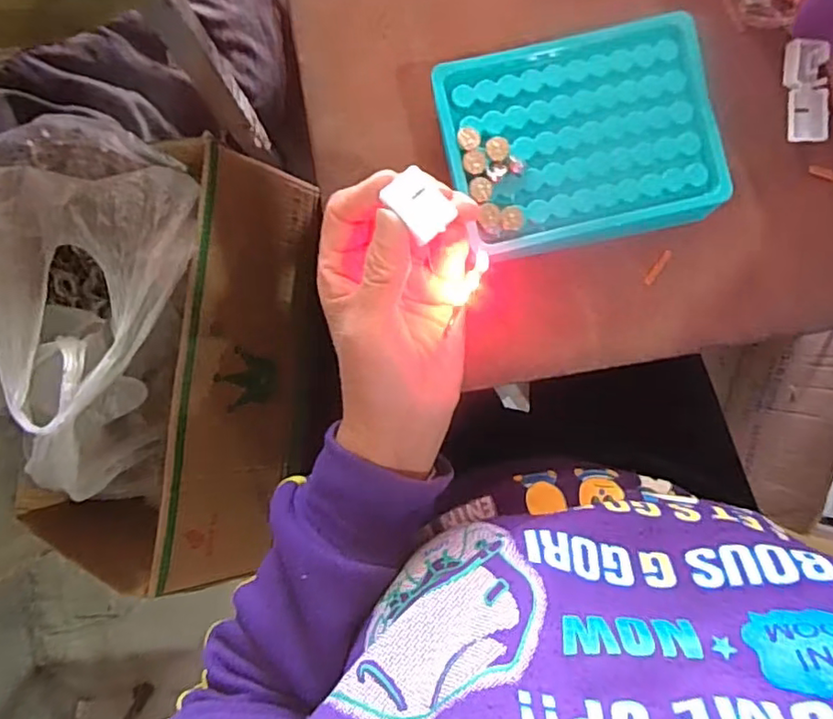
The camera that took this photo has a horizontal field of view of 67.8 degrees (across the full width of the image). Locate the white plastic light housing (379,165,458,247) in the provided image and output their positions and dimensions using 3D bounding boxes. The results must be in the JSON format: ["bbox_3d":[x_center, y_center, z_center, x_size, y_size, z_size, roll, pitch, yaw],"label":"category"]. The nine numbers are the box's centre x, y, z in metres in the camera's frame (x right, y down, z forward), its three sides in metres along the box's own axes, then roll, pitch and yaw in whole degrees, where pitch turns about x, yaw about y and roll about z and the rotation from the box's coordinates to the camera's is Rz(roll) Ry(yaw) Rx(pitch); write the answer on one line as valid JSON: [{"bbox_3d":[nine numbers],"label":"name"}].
[{"bbox_3d":[0.002,-0.063,0.249,0.020,0.005,0.026,-43,95,2],"label":"white plastic light housing"}]

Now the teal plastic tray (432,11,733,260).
[{"bbox_3d":[0.082,-0.110,0.313,0.130,0.032,0.101,-12,91,-1],"label":"teal plastic tray"}]

